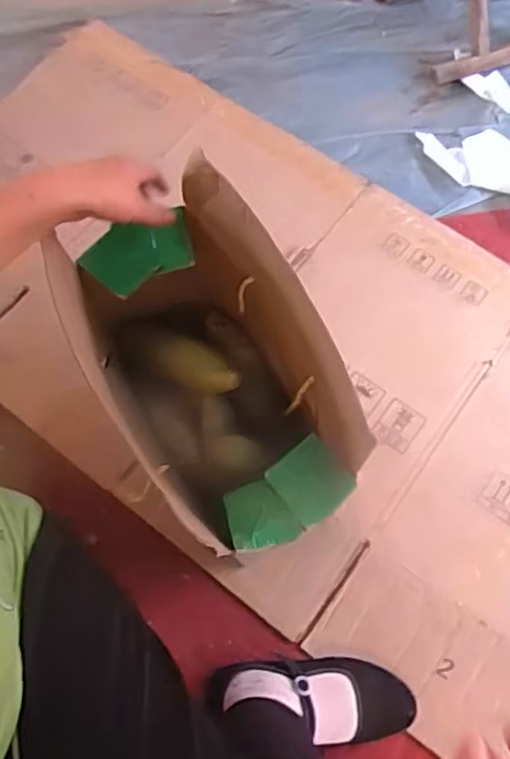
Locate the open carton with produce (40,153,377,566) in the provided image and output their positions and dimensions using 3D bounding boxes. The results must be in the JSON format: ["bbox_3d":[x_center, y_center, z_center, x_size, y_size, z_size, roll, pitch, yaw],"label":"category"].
[{"bbox_3d":[-0.048,0.003,0.707,0.214,0.306,0.383,-34,73,-12],"label":"open carton with produce"}]

